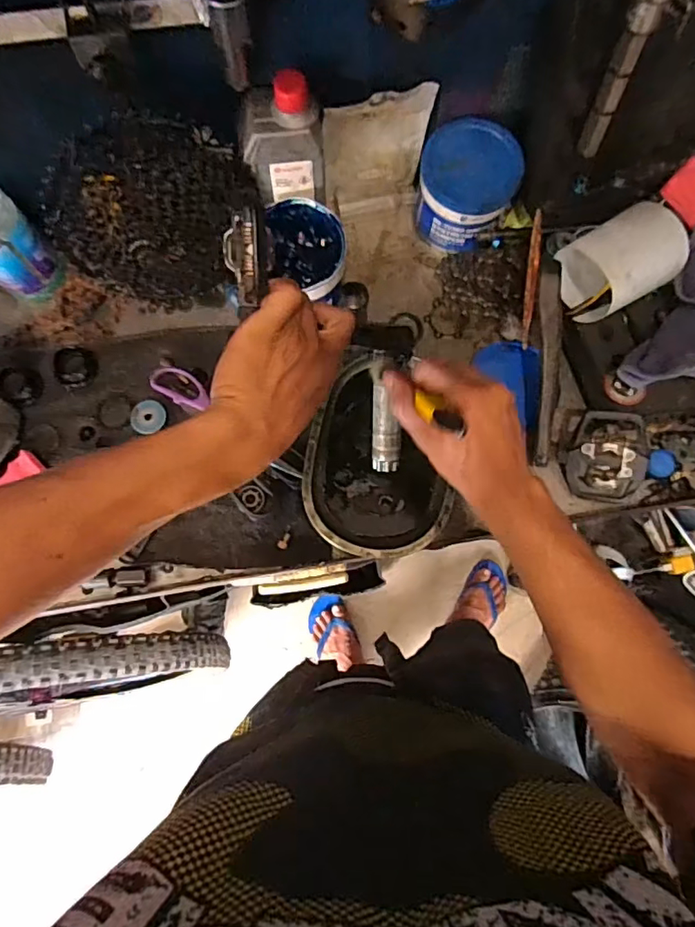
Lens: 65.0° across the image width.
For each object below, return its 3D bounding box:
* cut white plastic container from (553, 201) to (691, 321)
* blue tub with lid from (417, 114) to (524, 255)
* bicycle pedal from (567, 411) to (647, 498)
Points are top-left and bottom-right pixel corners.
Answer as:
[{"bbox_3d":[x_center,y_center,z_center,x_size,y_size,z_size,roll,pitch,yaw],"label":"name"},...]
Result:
[{"bbox_3d":[0.275,-0.204,0.548,0.110,0.068,0.089,-35,80,-7],"label":"cut white plastic container"},{"bbox_3d":[0.130,-0.304,0.598,0.106,0.080,0.124,14,98,3],"label":"blue tub with lid"},{"bbox_3d":[0.263,-0.005,0.554,0.070,0.095,0.027,9,33,19],"label":"bicycle pedal"}]

